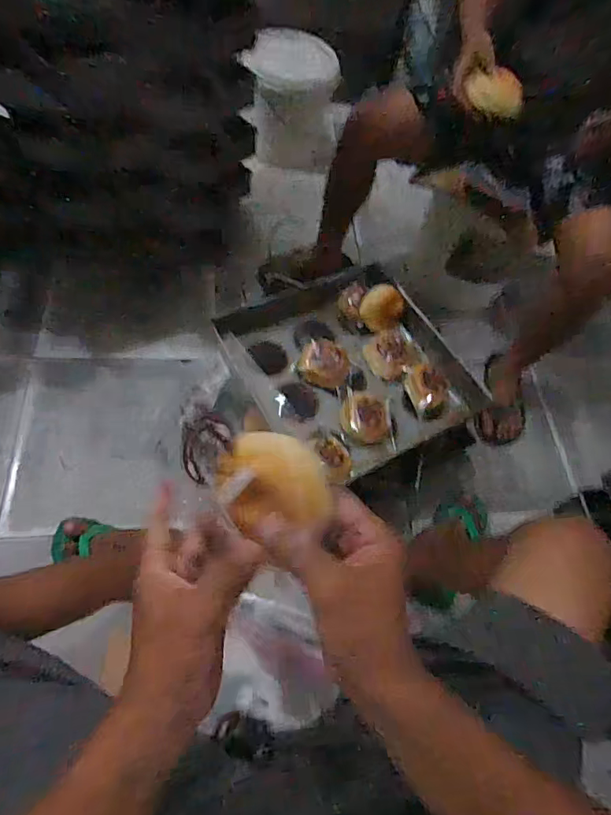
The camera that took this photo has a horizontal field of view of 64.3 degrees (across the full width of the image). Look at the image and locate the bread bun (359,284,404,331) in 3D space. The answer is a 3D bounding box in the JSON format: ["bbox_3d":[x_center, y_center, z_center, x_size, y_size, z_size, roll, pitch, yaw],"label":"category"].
[{"bbox_3d":[0.159,-0.209,1.038,0.086,0.059,0.094,4,61,-7],"label":"bread bun"}]

